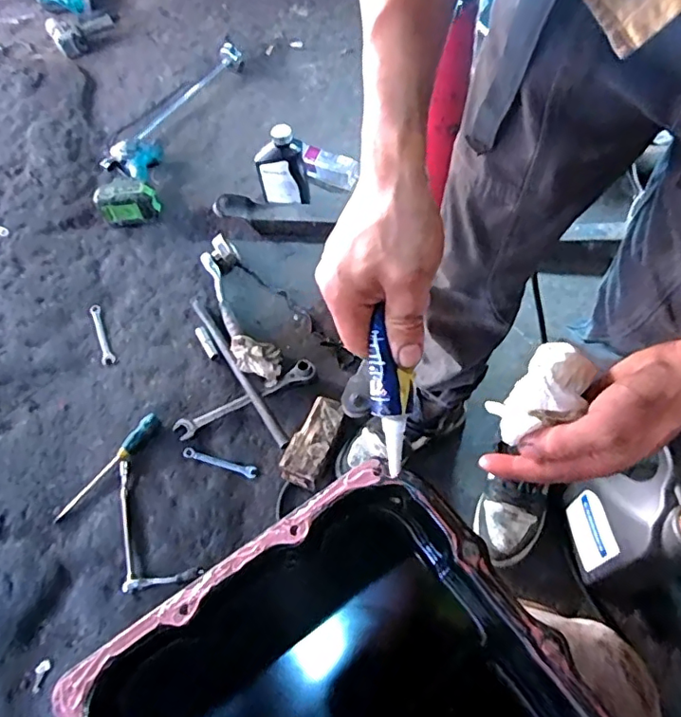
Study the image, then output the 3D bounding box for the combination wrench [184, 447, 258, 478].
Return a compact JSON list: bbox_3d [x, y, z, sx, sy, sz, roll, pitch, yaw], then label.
[{"bbox_3d":[-0.220,0.188,0.995,0.139,0.007,0.023,15,59,11],"label":"combination wrench"}]

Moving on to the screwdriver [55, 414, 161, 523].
[{"bbox_3d":[-0.418,0.191,0.982,0.036,0.024,0.233,31,63,20],"label":"screwdriver"}]

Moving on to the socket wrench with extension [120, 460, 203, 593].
[{"bbox_3d":[-0.345,0.294,0.911,0.109,0.020,0.255,-37,64,-20],"label":"socket wrench with extension"}]

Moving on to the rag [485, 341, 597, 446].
[{"bbox_3d":[0.147,0.023,0.396,0.082,0.032,0.047,-39,64,-21],"label":"rag"}]

